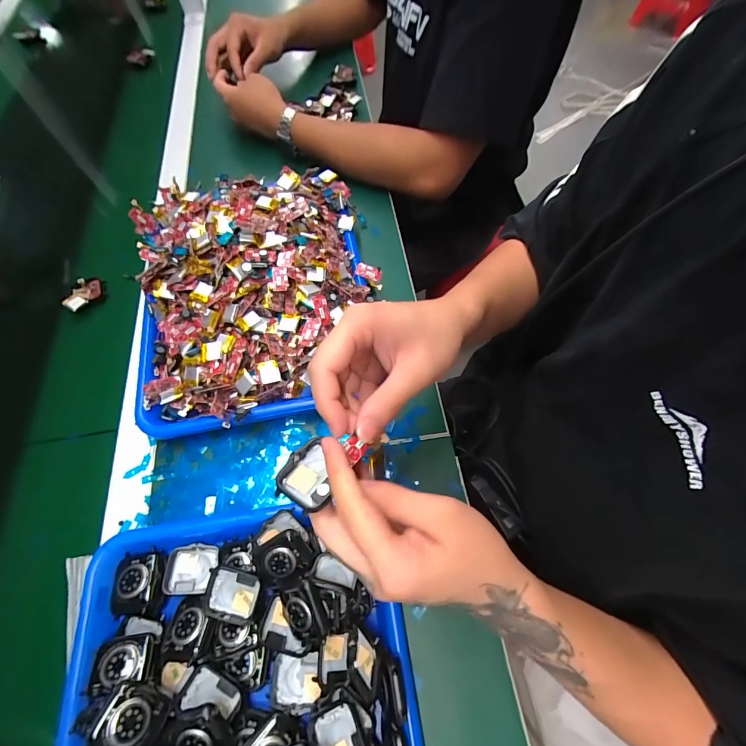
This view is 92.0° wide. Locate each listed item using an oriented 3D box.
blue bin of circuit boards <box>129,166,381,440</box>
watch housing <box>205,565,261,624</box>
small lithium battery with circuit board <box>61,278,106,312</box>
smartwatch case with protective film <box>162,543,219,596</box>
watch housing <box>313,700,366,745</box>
[{"bbox_3d":[-0.132,-0.110,0.409,0.260,0.088,0.330,-12,65,-5],"label":"blue bin of circuit boards"},{"bbox_3d":[-0.112,0.176,0.287,0.040,0.010,0.036,10,65,6],"label":"watch housing"},{"bbox_3d":[-0.363,-0.102,0.450,0.041,0.011,0.050,34,70,16],"label":"small lithium battery with circuit board"},{"bbox_3d":[-0.158,0.168,0.309,0.040,0.014,0.037,0,65,1],"label":"smartwatch case with protective film"},{"bbox_3d":[-0.021,0.248,0.241,0.029,0.007,0.041,-33,60,4],"label":"watch housing"}]

